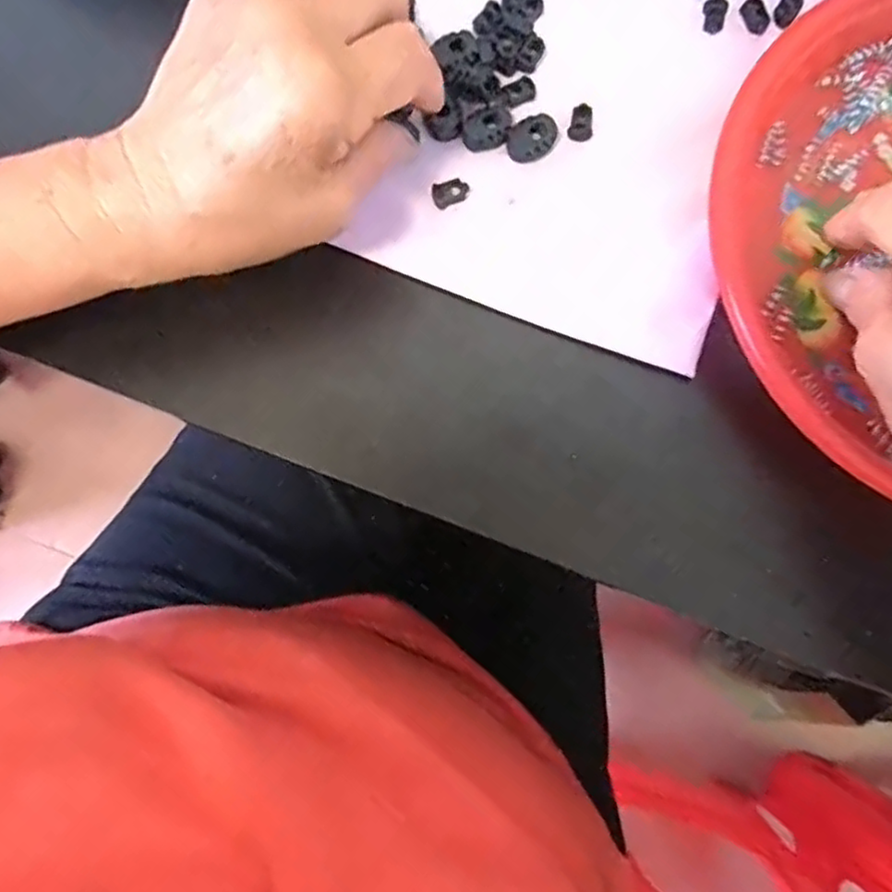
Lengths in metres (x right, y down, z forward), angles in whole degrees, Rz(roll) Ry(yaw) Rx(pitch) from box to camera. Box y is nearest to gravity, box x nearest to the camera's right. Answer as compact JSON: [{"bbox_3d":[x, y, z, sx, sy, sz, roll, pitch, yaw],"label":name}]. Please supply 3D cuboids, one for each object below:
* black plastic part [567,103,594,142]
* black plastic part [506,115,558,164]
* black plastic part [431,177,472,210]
[{"bbox_3d":[0.060,-0.143,0.308,0.011,0.005,0.017,15,80,3],"label":"black plastic part"},{"bbox_3d":[0.037,-0.134,0.303,0.022,0.007,0.015,-29,81,-5],"label":"black plastic part"},{"bbox_3d":[0.002,-0.110,0.301,0.016,0.005,0.010,-22,80,-3],"label":"black plastic part"}]

